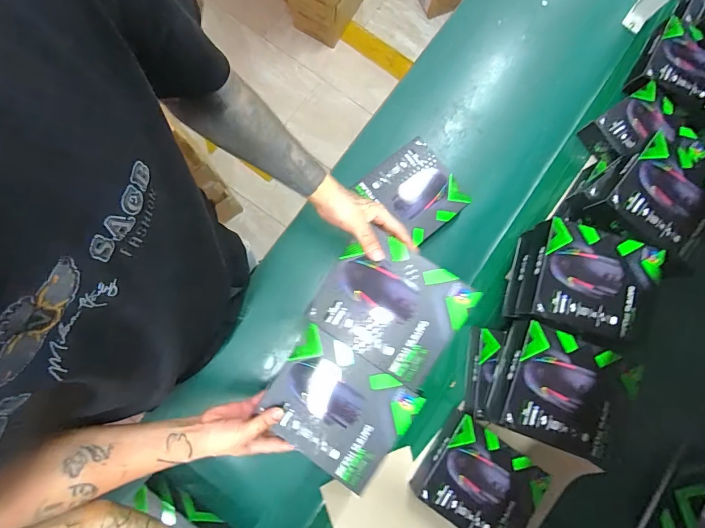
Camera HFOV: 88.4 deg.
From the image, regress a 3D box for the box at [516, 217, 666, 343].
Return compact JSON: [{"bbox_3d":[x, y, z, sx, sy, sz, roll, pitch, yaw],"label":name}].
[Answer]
[{"bbox_3d":[0.372,0.030,0.578,0.175,0.057,0.157,19,83,0],"label":"box"}]

